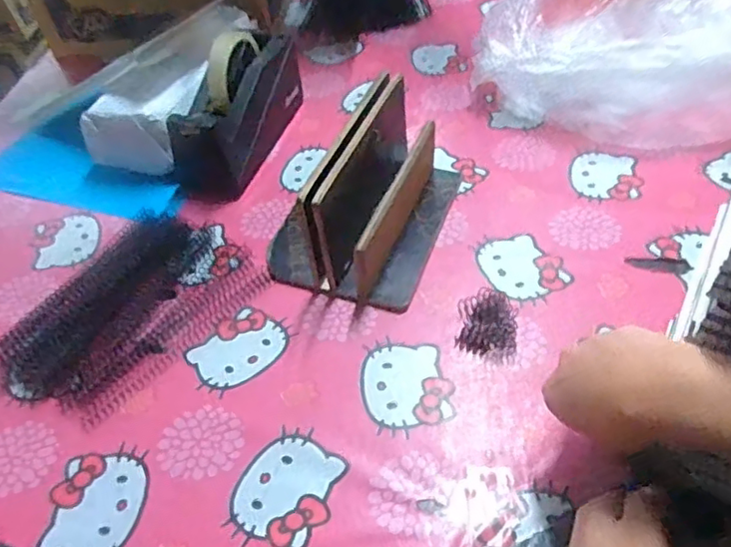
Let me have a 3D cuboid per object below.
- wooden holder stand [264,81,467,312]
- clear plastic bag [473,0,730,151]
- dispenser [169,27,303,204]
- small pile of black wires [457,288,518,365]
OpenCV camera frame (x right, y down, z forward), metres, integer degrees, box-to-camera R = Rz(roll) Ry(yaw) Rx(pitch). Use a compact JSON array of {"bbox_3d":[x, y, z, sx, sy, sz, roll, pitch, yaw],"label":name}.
[{"bbox_3d":[-0.005,-0.087,0.583,0.151,0.115,0.196,13,51,18],"label":"wooden holder stand"},{"bbox_3d":[0.302,-0.281,0.718,0.299,0.122,0.229,14,51,19],"label":"clear plastic bag"},{"bbox_3d":[-0.144,-0.193,0.696,0.076,0.112,0.217,13,51,18],"label":"dispenser"},{"bbox_3d":[0.105,0.045,0.523,0.049,0.014,0.068,2,48,9],"label":"small pile of black wires"}]

